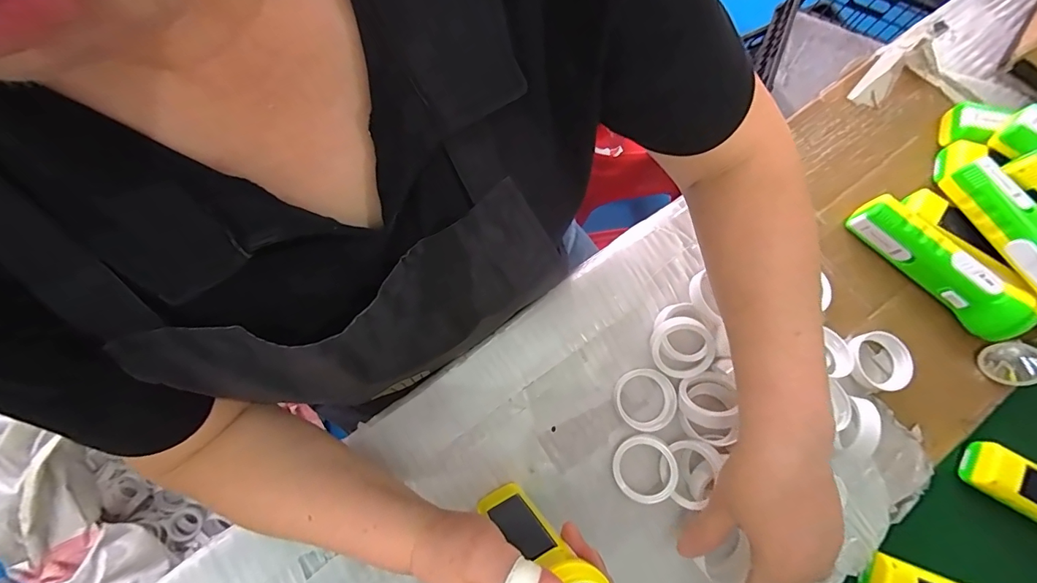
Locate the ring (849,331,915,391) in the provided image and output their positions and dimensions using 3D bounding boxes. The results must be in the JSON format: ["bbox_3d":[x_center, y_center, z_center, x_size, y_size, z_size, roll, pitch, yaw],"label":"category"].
[{"bbox_3d":[0.340,0.065,0.410,0.047,0.018,0.053,2,78,-1],"label":"ring"}]

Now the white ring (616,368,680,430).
[{"bbox_3d":[0.116,0.098,0.396,0.051,0.011,0.053,0,78,-1],"label":"white ring"}]

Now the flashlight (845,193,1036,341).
[{"bbox_3d":[0.395,-0.028,0.410,0.037,0.048,0.161,-41,82,-9],"label":"flashlight"}]

